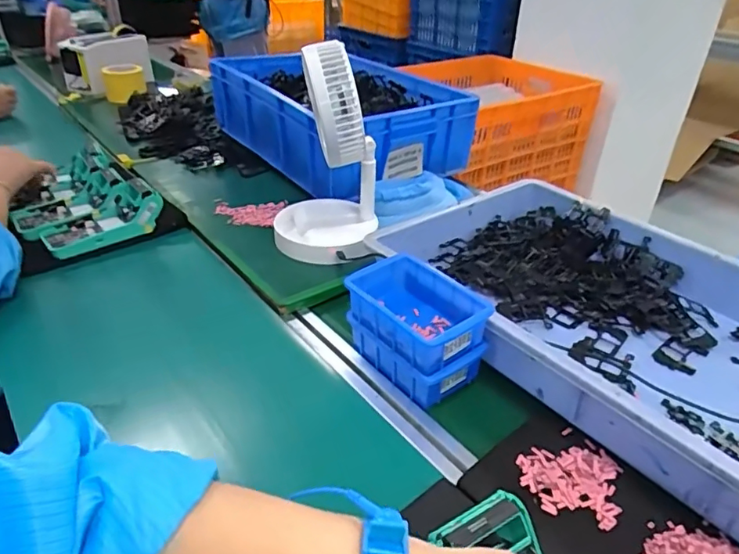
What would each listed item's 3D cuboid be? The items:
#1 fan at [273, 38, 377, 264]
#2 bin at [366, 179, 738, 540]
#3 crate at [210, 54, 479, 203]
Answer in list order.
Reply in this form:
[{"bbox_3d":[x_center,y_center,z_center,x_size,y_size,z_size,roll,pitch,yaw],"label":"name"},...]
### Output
[{"bbox_3d":[-0.061,-0.176,0.764,0.153,0.279,0.164,2,33,-4],"label":"fan"},{"bbox_3d":[0.294,0.038,0.643,0.358,0.079,0.529,-20,41,-33],"label":"bin"},{"bbox_3d":[-0.070,-0.325,1.076,0.328,0.146,0.484,-20,40,-32],"label":"crate"}]

